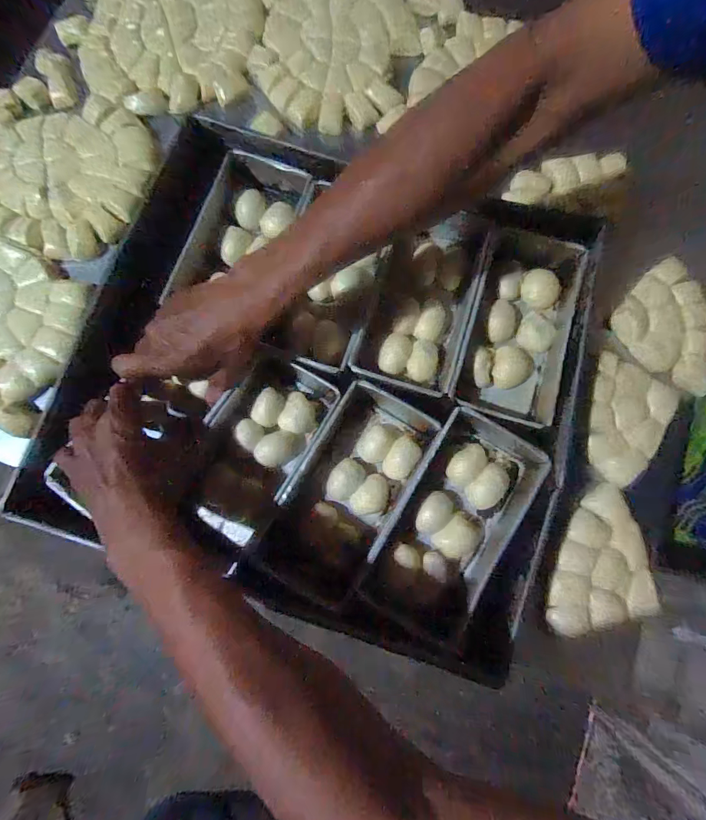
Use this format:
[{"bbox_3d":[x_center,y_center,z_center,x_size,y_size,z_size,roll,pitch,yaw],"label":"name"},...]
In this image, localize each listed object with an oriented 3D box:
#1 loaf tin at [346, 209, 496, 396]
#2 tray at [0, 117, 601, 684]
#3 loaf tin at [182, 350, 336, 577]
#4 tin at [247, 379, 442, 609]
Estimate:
[{"bbox_3d":[0.068,-0.112,0.445,0.103,0.049,0.190,15,79,3],"label":"loaf tin"},{"bbox_3d":[-0.039,-0.036,0.432,0.490,0.062,0.444,16,79,3],"label":"tray"},{"bbox_3d":[-0.101,0.047,0.416,0.099,0.058,0.210,28,80,5],"label":"loaf tin"},{"bbox_3d":[-0.003,0.080,0.421,0.102,0.080,0.211,32,80,7],"label":"tin"}]

